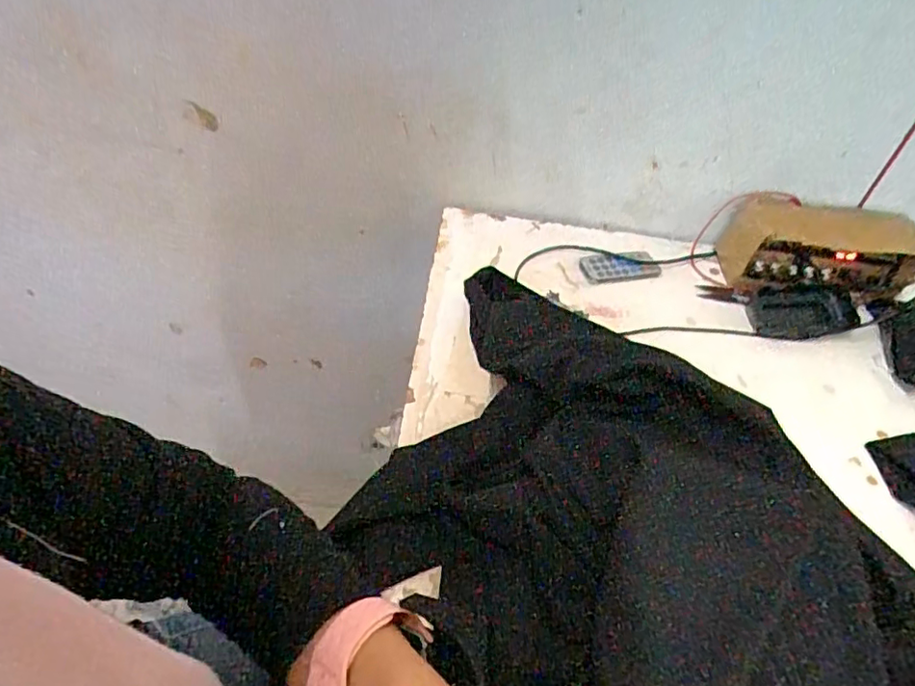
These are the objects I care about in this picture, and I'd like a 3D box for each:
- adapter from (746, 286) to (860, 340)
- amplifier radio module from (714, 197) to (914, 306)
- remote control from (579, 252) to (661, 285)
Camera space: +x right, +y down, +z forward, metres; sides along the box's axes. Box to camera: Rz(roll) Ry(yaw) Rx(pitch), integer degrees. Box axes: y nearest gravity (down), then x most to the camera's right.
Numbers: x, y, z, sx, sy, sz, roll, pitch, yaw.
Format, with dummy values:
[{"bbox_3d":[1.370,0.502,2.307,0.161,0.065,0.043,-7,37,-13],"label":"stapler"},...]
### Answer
[{"bbox_3d":[0.343,-0.032,0.582,0.106,0.024,0.055,-4,46,-11],"label":"adapter"},{"bbox_3d":[0.378,-0.092,0.609,0.189,0.071,0.078,6,45,-1],"label":"amplifier radio module"},{"bbox_3d":[0.172,-0.080,0.619,0.084,0.009,0.041,-7,47,-14],"label":"remote control"}]

